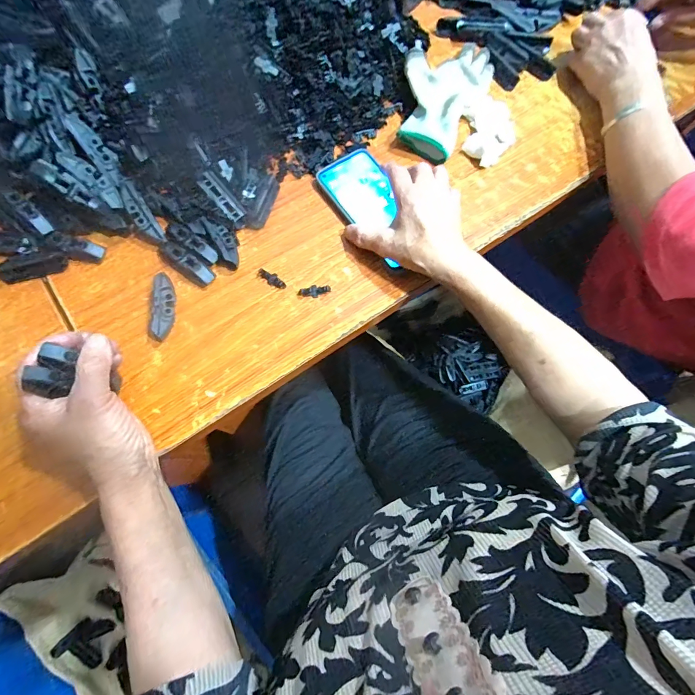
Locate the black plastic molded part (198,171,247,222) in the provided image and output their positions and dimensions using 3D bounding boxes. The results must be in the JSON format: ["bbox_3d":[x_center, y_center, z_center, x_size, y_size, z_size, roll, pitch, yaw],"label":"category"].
[{"bbox_3d":[-0.141,-0.171,0.421,0.023,0.007,0.058,-44,105,-13],"label":"black plastic molded part"}]

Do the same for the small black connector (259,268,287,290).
[{"bbox_3d":[-0.084,-0.076,0.411,0.035,0.005,0.013,42,76,10],"label":"small black connector"}]

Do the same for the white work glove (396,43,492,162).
[{"bbox_3d":[0.122,-0.339,0.487,0.108,0.022,0.203,24,74,5],"label":"white work glove"}]

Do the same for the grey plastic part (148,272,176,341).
[{"bbox_3d":[-0.190,-0.043,0.387,0.020,0.021,0.070,-3,73,-3],"label":"grey plastic part"}]

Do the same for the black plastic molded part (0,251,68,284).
[{"bbox_3d":[-0.339,-0.088,0.402,0.067,0.011,0.025,-14,74,-6],"label":"black plastic molded part"}]

